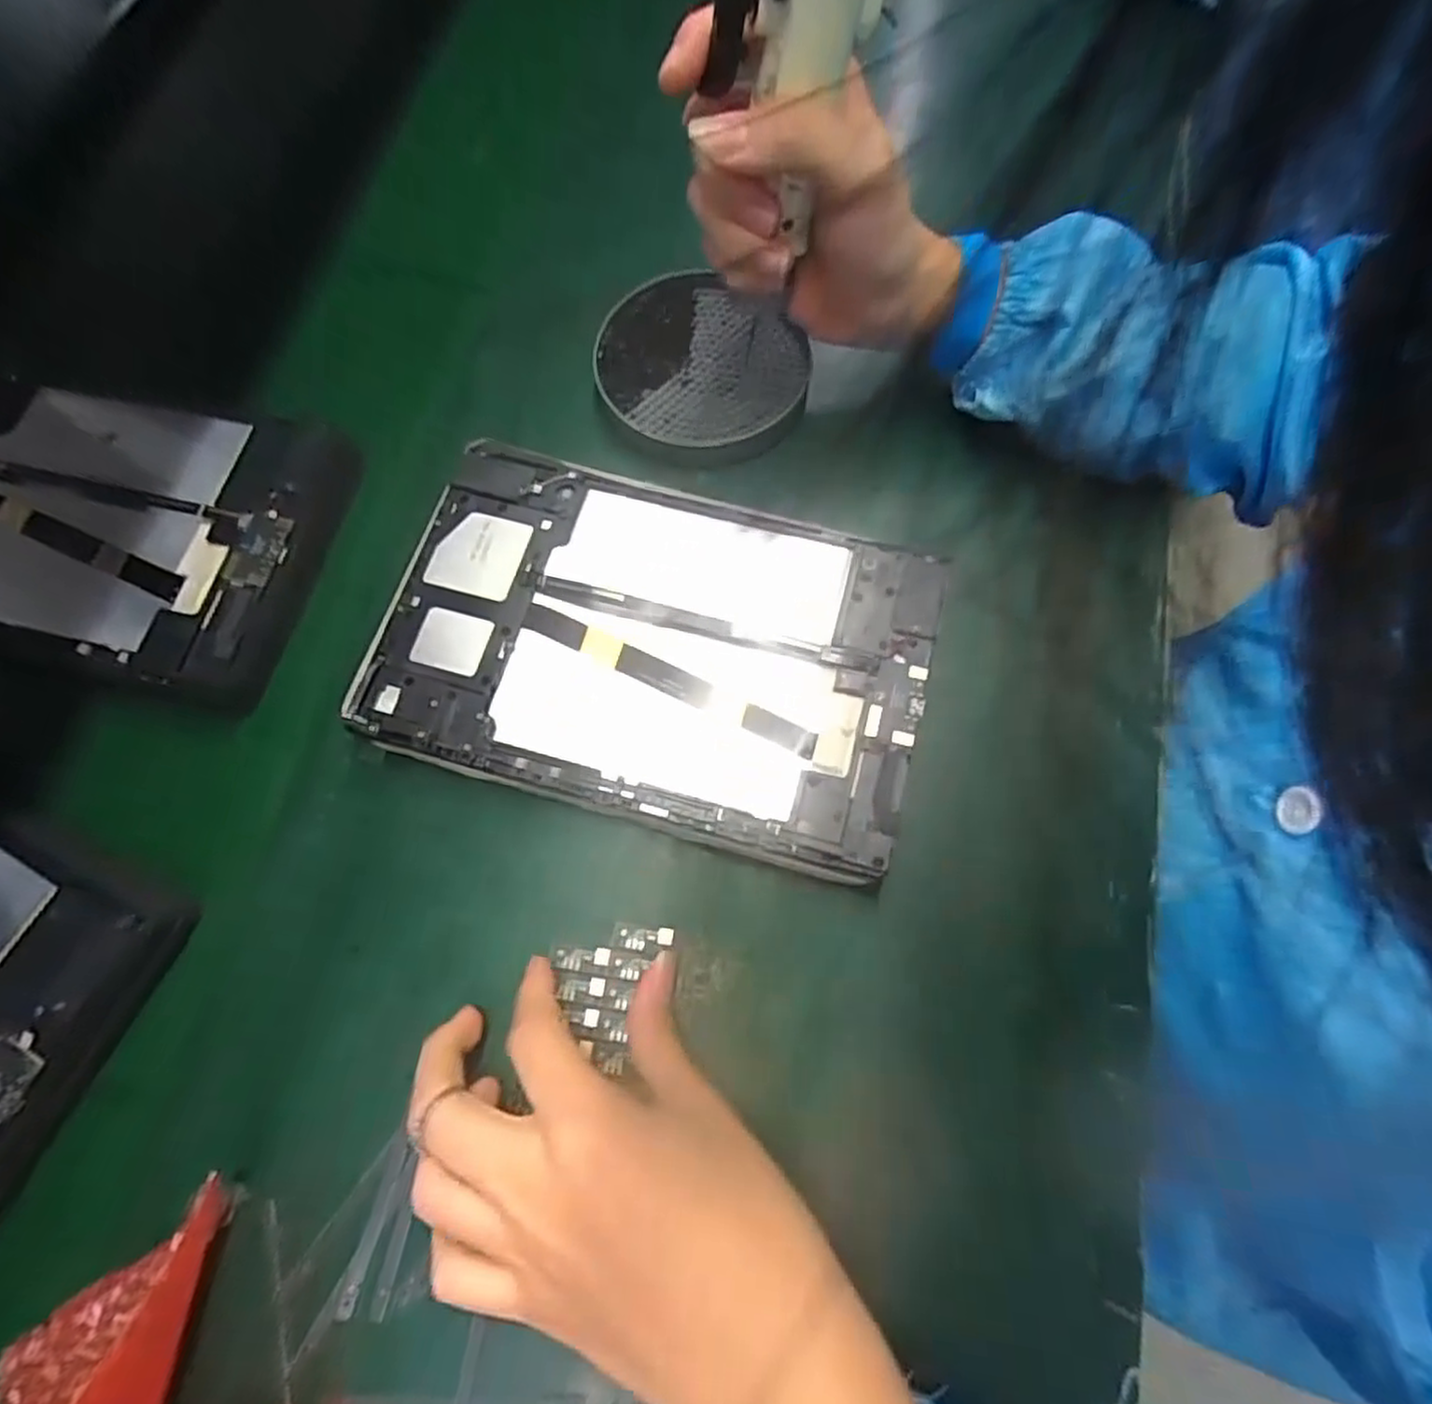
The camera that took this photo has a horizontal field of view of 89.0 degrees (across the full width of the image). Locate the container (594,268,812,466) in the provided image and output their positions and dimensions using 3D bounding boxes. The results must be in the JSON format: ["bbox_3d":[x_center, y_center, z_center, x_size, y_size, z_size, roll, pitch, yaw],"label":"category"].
[{"bbox_3d":[-0.009,-0.183,0.393,0.110,0.024,0.110,-1,71,3],"label":"container"}]

